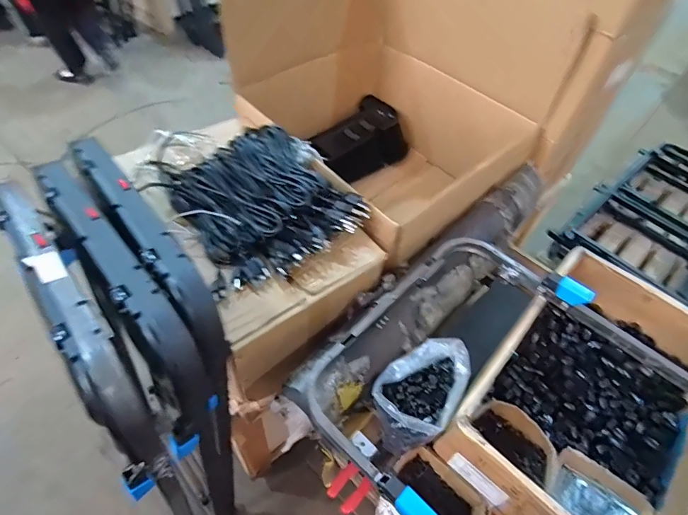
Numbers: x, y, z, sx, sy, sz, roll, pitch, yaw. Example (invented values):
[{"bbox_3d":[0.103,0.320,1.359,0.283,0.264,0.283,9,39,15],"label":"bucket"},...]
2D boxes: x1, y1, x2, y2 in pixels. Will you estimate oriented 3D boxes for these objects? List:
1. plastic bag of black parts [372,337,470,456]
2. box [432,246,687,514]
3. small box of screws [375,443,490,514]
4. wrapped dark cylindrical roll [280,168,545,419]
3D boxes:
[{"bbox_3d":[0.141,0.241,0.770,0.126,0.108,0.189,32,56,19],"label":"plastic bag of black parts"},{"bbox_3d":[0.477,0.257,0.799,0.363,0.160,0.555,36,57,21],"label":"box"},{"bbox_3d":[0.148,0.438,0.731,0.168,0.089,0.150,37,57,22],"label":"small box of screws"},{"bbox_3d":[0.216,0.019,0.884,0.141,0.096,0.836,36,57,22],"label":"wrapped dark cylindrical roll"}]

